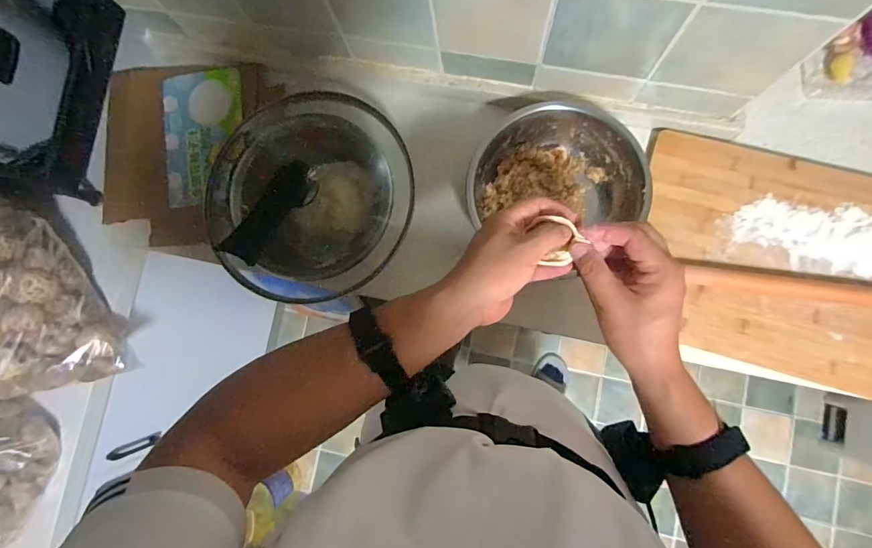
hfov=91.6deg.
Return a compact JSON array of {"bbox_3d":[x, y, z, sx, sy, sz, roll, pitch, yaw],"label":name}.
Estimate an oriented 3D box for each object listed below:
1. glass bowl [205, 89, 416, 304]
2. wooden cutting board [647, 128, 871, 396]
[{"bbox_3d":[-0.190,-0.119,0.661,0.301,0.091,0.312,-1,84,5],"label":"glass bowl"},{"bbox_3d":[0.525,-0.019,0.632,0.435,0.018,0.319,15,86,7],"label":"wooden cutting board"}]

